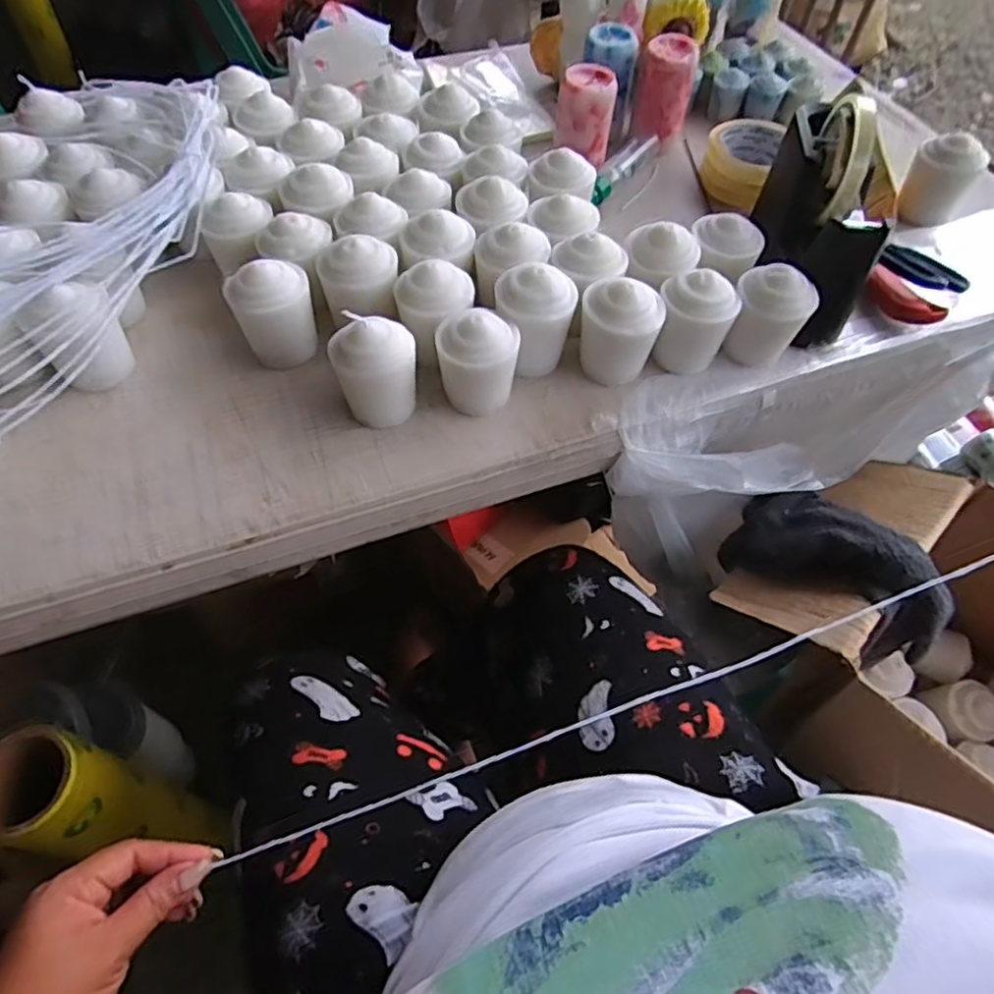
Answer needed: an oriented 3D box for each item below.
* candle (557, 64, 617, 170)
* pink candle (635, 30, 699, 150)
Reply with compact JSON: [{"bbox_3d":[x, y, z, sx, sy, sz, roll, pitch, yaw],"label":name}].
[{"bbox_3d":[0.083,-0.356,0.621,0.048,0.078,0.052,7,58,2],"label":"candle"},{"bbox_3d":[0.168,-0.409,0.654,0.054,0.072,0.049,15,58,7],"label":"pink candle"}]

